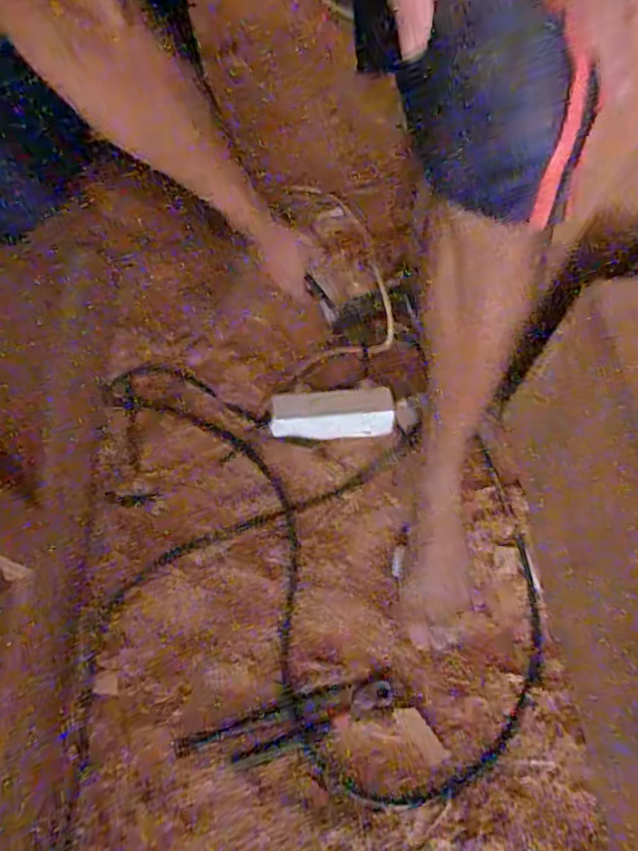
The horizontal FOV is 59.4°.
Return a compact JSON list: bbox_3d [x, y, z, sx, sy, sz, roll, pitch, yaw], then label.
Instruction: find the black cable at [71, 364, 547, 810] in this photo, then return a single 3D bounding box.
[{"bbox_3d":[-0.021,0.156,0.632,0.552,0.072,0.402,12,58,8],"label":"black cable"}]

